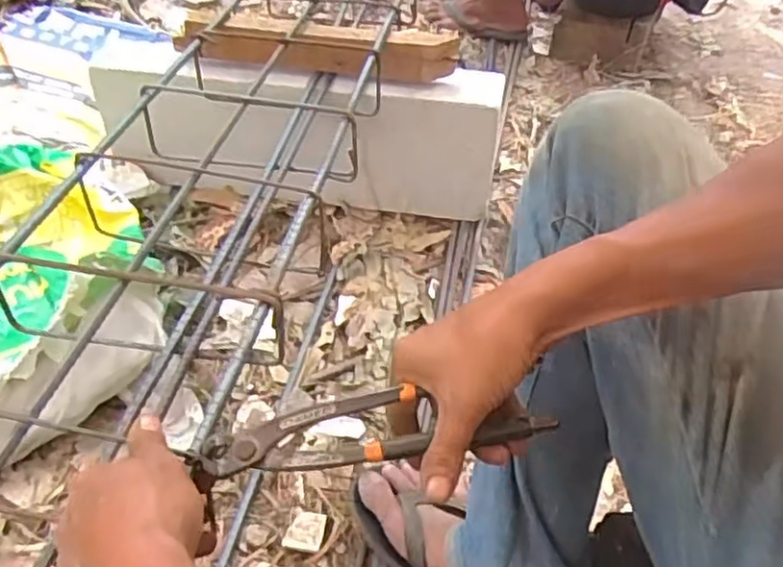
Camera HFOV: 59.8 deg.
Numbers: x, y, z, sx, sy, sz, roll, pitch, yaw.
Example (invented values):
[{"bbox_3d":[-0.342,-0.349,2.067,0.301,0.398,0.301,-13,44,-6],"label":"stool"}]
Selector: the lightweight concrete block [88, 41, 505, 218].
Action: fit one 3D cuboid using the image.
[{"bbox_3d":[-0.148,-0.230,0.994,0.589,0.195,0.100,7,44,3],"label":"lightweight concrete block"}]

